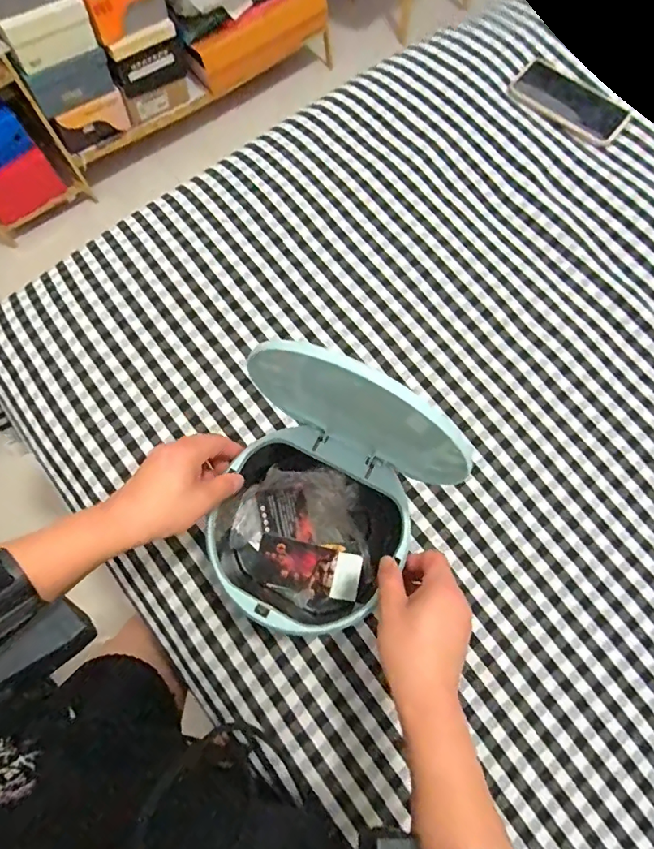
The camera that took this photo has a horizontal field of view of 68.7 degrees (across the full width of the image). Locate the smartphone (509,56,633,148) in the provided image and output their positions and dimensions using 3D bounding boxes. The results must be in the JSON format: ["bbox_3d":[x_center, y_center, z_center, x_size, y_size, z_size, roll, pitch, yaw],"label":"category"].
[{"bbox_3d":[0.351,-0.466,0.690,0.167,0.006,0.087,41,79,10],"label":"smartphone"}]

